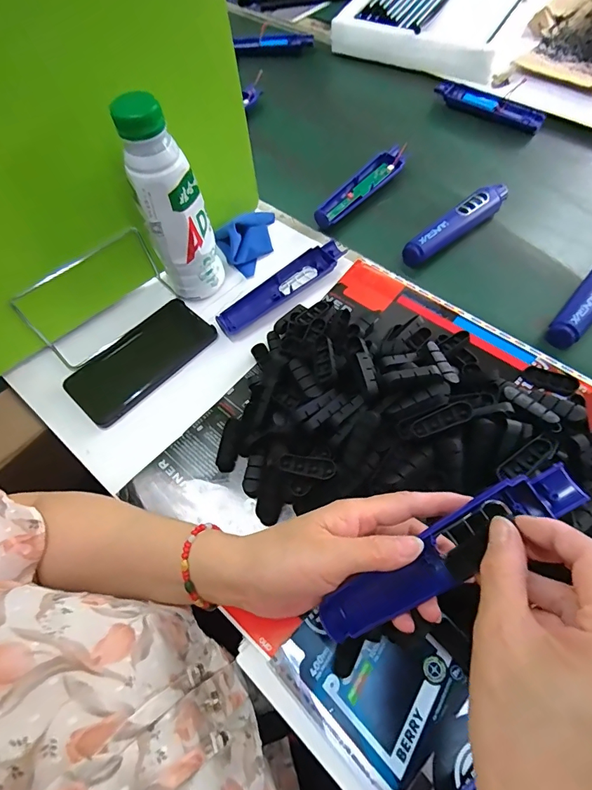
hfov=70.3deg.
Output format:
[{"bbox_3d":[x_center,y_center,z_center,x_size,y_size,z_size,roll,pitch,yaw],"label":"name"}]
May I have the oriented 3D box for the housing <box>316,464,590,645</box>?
[{"bbox_3d":[0.090,0.100,0.260,0.173,0.020,0.032,-39,62,12],"label":"housing"}]

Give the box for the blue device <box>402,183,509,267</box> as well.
[{"bbox_3d":[0.204,-0.214,0.531,0.179,0.036,0.027,-37,66,-15],"label":"blue device"}]

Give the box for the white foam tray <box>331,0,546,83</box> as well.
[{"bbox_3d":[0.285,-0.713,0.764,0.304,0.059,0.417,26,67,16],"label":"white foam tray"}]

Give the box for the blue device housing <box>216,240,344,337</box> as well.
[{"bbox_3d":[-0.017,-0.123,0.481,0.165,0.022,0.035,-36,66,-14],"label":"blue device housing"}]

